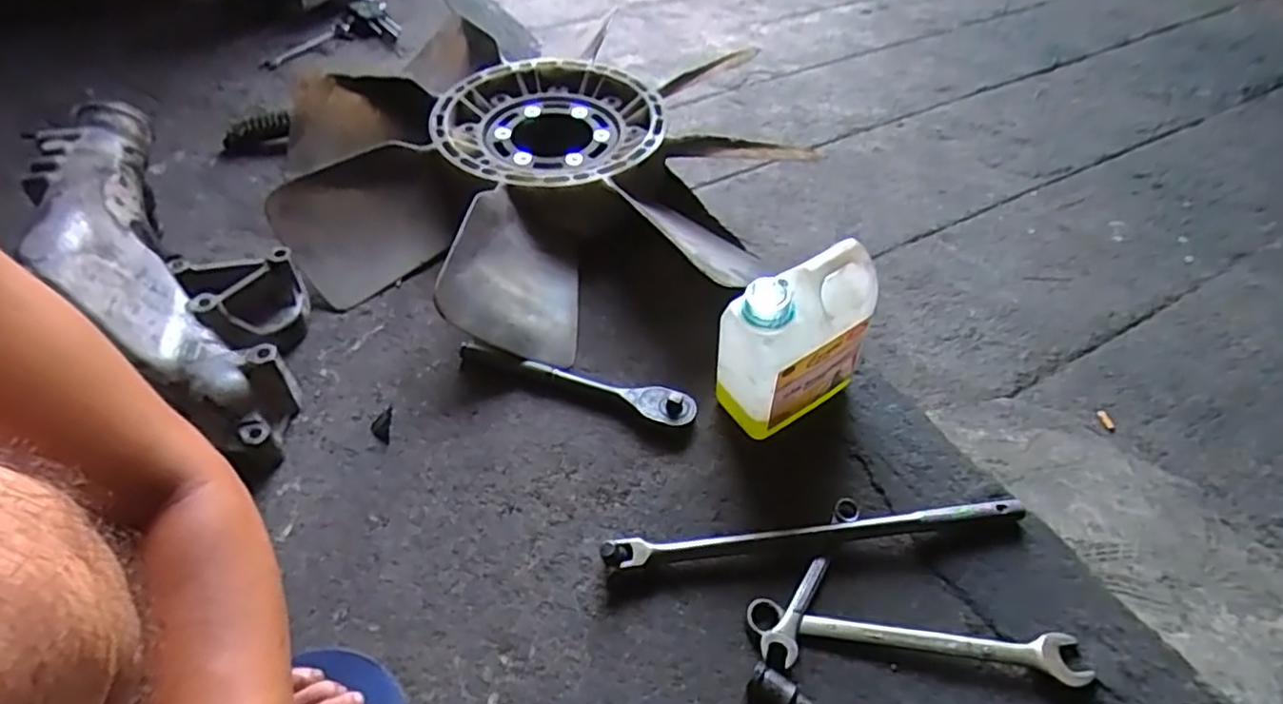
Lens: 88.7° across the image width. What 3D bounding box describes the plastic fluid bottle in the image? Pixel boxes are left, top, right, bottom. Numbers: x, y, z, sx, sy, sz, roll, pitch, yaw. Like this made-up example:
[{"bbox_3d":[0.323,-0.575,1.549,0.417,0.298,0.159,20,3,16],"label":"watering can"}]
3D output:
[{"bbox_3d":[0.136,-0.006,0.586,0.125,0.185,0.064,-22,52,-20],"label":"plastic fluid bottle"}]

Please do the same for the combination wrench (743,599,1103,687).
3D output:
[{"bbox_3d":[0.208,0.220,0.503,0.248,0.012,0.031,6,48,4],"label":"combination wrench"}]

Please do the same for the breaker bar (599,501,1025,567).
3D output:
[{"bbox_3d":[0.145,0.151,0.543,0.353,0.033,0.021,-4,48,-5],"label":"breaker bar"}]

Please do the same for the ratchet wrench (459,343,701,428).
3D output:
[{"bbox_3d":[-0.067,0.033,0.647,0.243,0.025,0.033,13,49,10],"label":"ratchet wrench"}]

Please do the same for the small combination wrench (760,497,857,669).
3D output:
[{"bbox_3d":[0.141,0.180,0.534,0.026,0.011,0.163,26,53,20],"label":"small combination wrench"}]

